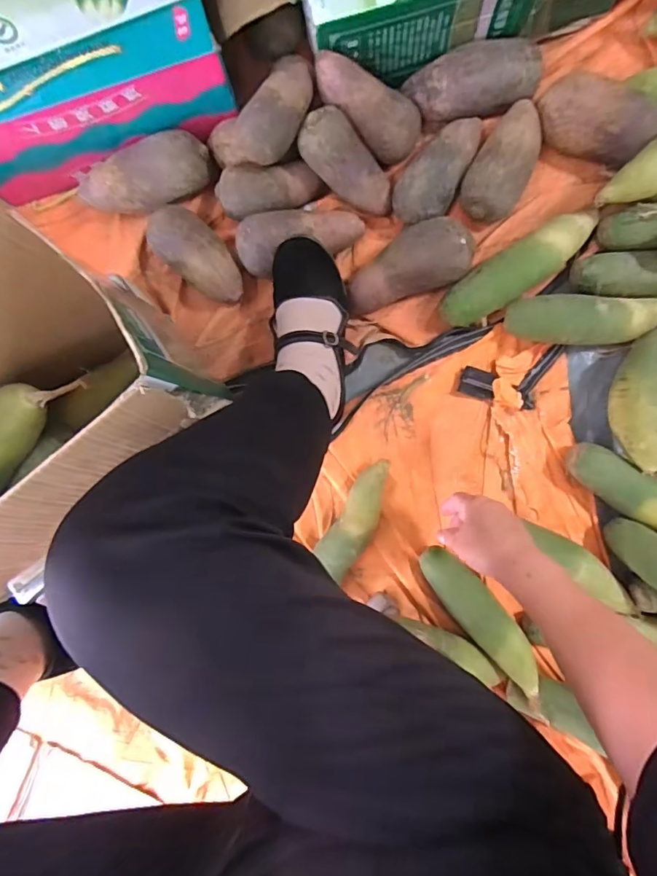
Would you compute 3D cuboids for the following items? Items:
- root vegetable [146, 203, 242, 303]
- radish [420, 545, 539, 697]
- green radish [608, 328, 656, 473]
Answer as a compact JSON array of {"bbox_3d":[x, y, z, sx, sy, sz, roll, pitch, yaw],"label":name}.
[{"bbox_3d":[-0.164,-0.232,0.618,0.139,0.063,0.070,41,93,2],"label":"root vegetable"},{"bbox_3d":[0.192,0.220,0.609,0.051,0.052,0.199,-42,88,3],"label":"radish"},{"bbox_3d":[0.375,-0.047,0.577,0.063,0.048,0.166,4,91,3],"label":"green radish"}]

